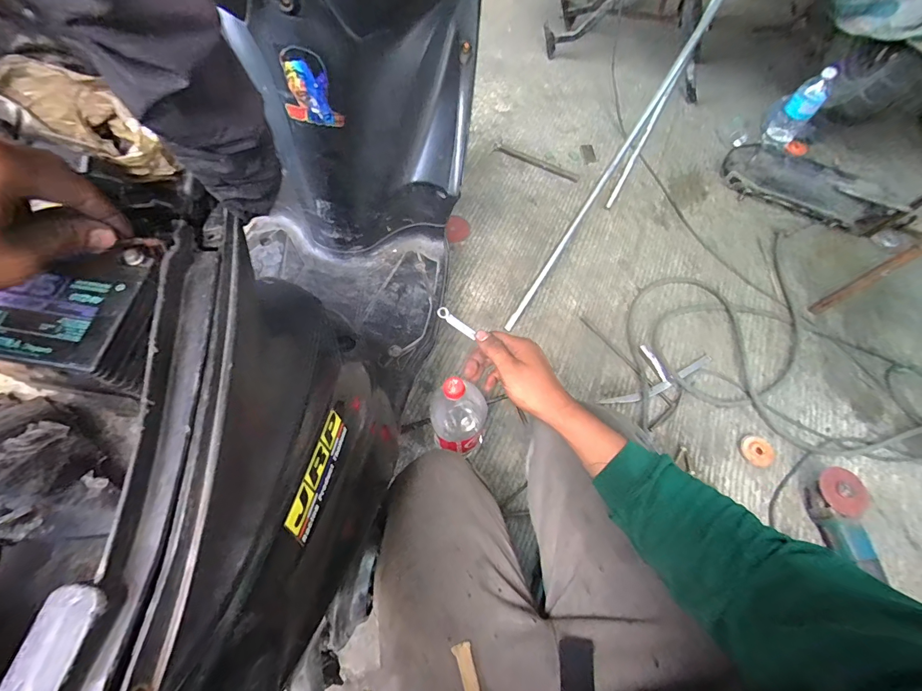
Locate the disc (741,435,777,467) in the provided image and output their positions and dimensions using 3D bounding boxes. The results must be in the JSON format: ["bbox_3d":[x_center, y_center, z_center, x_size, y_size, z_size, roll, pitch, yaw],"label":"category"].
[{"bbox_3d":[0.648,0.227,0.882,0.063,0.017,0.065,1,62,-2],"label":"disc"}]

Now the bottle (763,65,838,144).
[{"bbox_3d":[0.988,-0.691,1.196,0.093,0.245,0.091,36,67,16],"label":"bottle"}]

